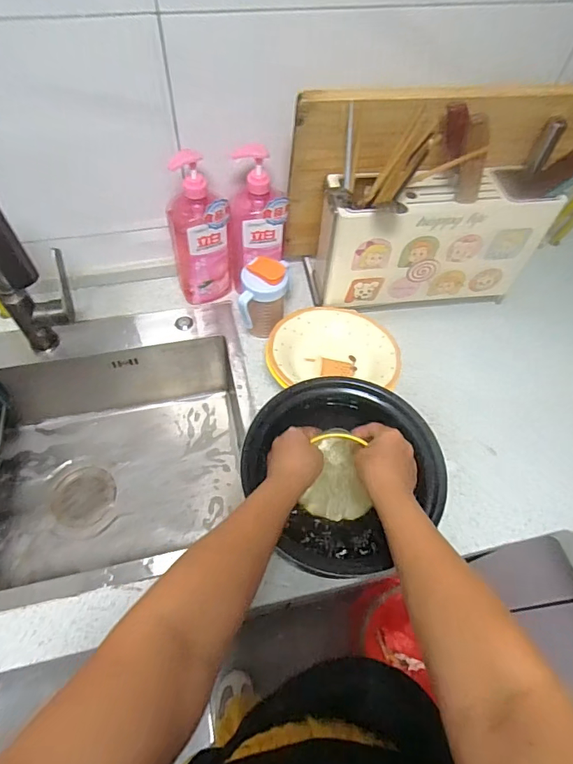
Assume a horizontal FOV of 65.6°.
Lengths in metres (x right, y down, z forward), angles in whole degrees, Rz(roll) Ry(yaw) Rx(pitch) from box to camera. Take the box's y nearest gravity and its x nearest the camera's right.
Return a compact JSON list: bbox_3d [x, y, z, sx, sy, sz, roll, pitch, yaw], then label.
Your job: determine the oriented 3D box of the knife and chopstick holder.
[{"bbox_3d":[0.232,-0.228,0.737,0.351,0.205,0.103,-7,59,-8],"label":"knife and chopstick holder"}]

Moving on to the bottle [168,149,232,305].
[{"bbox_3d":[-0.143,-0.245,0.733,0.098,0.251,0.079,-7,59,-8],"label":"bottle"}]

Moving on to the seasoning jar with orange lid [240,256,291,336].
[{"bbox_3d":[-0.035,-0.139,0.733,0.083,0.124,0.096,2,58,-2],"label":"seasoning jar with orange lid"}]

